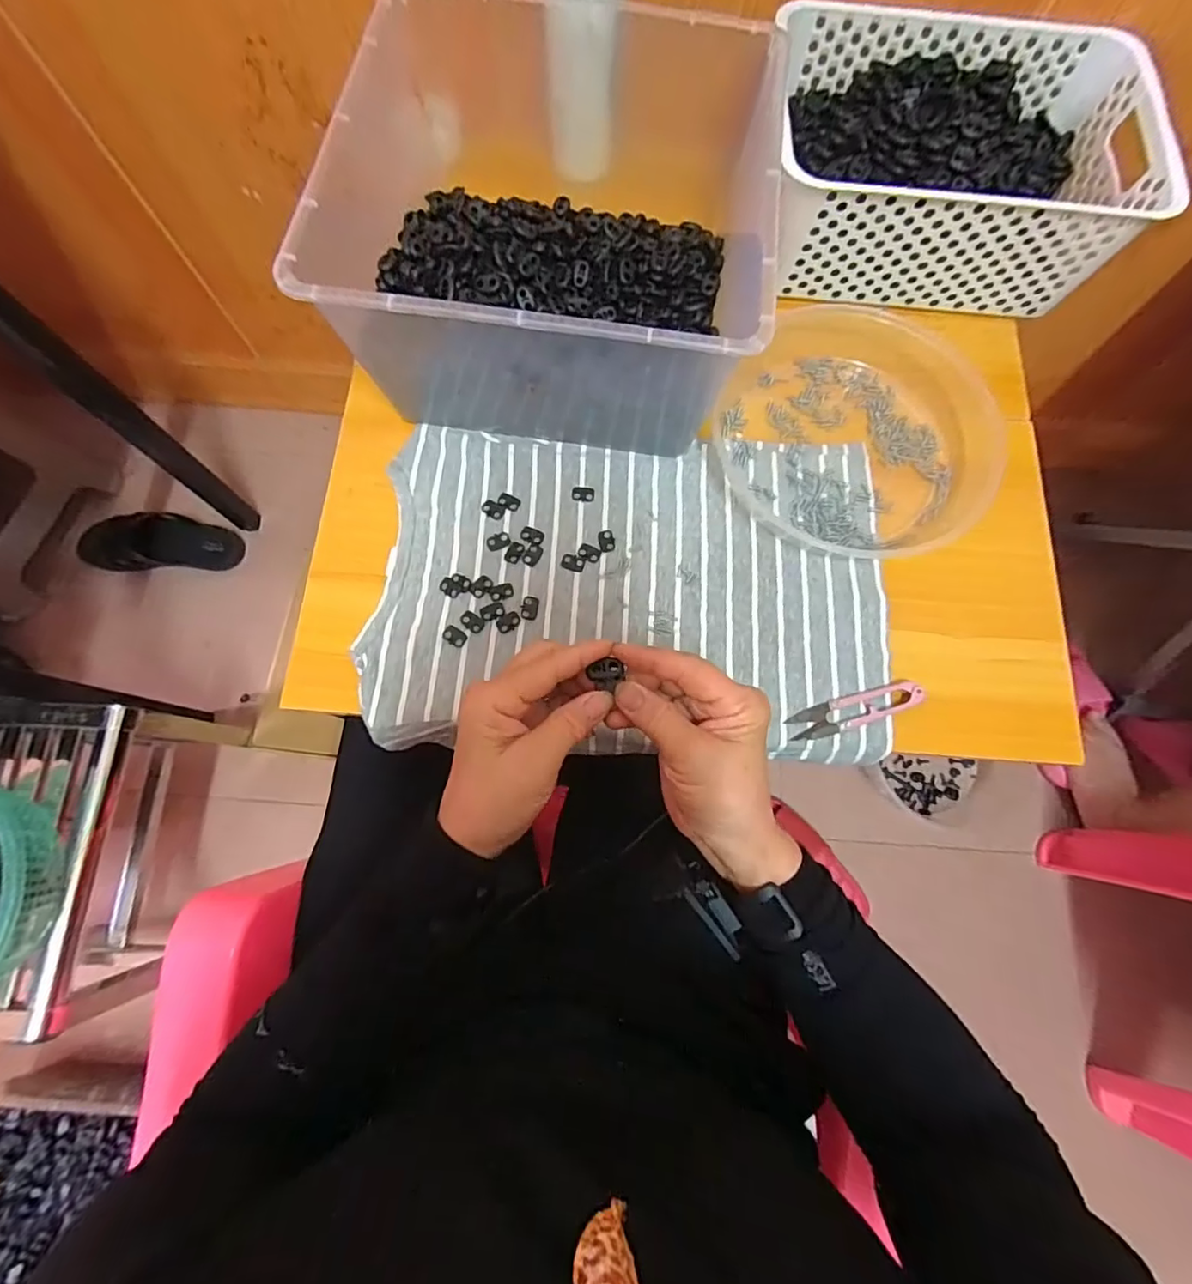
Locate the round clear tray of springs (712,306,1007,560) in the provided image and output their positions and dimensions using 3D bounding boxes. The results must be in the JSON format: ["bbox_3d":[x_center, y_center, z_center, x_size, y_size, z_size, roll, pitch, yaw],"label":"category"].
[{"bbox_3d":[0.218,-0.191,0.472,0.214,0.048,0.235,0,75,-1],"label":"round clear tray of springs"}]

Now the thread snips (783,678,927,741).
[{"bbox_3d":[0.191,0.049,0.414,0.098,0.011,0.024,-18,76,-6],"label":"thread snips"}]

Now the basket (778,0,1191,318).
[{"bbox_3d":[0.303,-0.412,0.494,0.288,0.102,0.208,4,75,0],"label":"basket"}]

